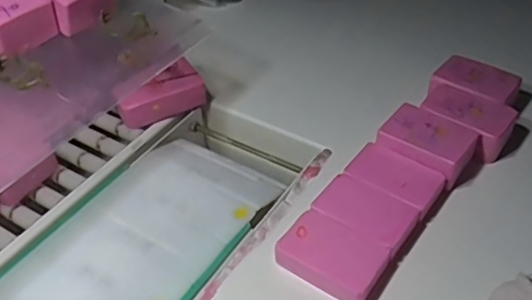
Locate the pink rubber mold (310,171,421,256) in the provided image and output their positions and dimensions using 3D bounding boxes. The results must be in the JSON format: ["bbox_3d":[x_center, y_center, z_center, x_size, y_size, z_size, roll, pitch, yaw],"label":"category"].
[{"bbox_3d":[0.074,0.049,0.413,0.069,0.024,0.046,28,49,25],"label":"pink rubber mold"}]

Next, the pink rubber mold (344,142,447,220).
[{"bbox_3d":[0.098,0.026,0.436,0.069,0.025,0.041,28,49,25],"label":"pink rubber mold"}]

